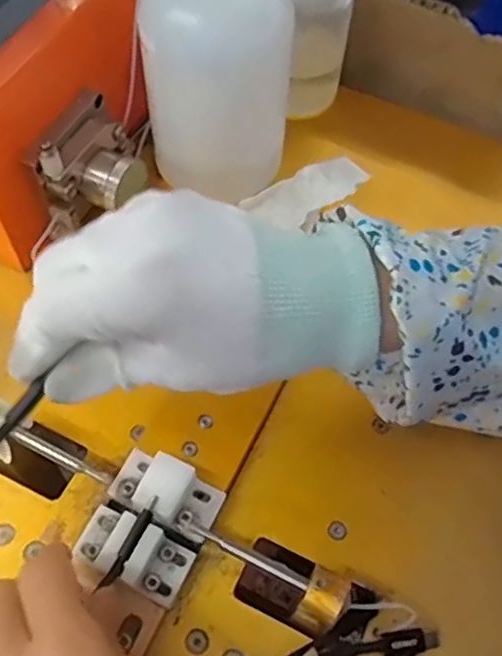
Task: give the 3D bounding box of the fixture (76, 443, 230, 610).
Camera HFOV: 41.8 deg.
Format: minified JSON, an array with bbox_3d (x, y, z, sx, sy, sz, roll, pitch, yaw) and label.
[{"bbox_3d":[-0.045,0.086,0.294,0.050,0.020,0.055,25,61,10],"label":"fixture"}]

